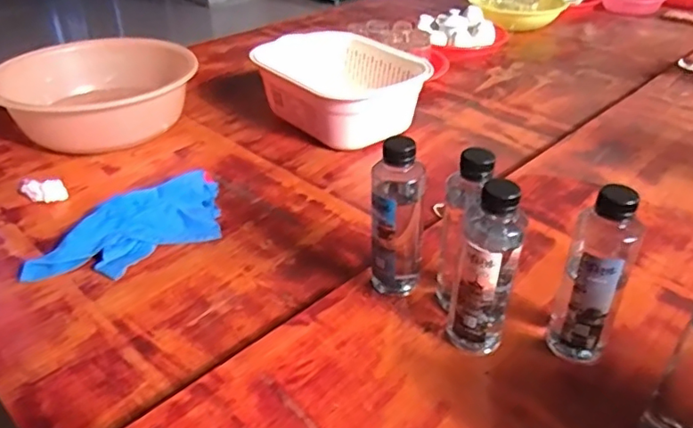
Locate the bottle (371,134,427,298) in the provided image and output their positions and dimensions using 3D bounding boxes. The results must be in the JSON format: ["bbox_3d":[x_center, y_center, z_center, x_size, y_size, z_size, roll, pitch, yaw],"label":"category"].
[{"bbox_3d":[0.053,0.013,0.600,0.053,0.189,0.047,2,34,4],"label":"bottle"}]

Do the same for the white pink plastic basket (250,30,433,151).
[{"bbox_3d":[-0.007,-0.223,1.018,0.220,0.113,0.285,-27,42,-33],"label":"white pink plastic basket"}]

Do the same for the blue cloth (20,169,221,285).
[{"bbox_3d":[-0.253,0.015,0.732,0.134,0.038,0.278,21,40,29],"label":"blue cloth"}]

